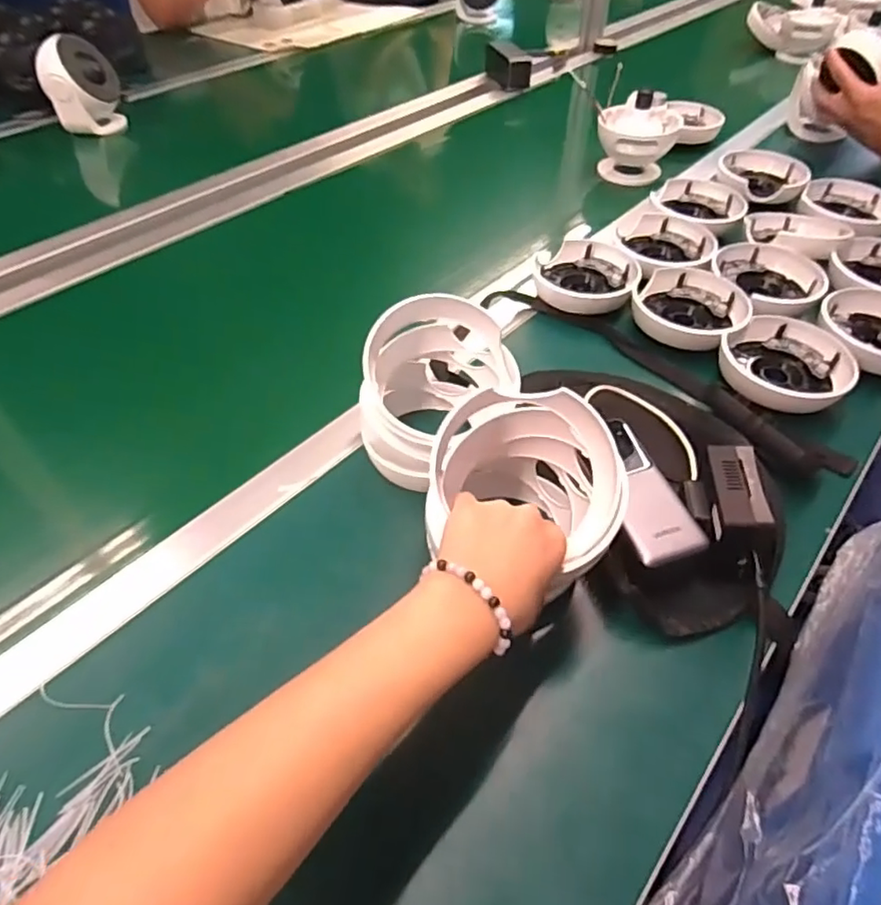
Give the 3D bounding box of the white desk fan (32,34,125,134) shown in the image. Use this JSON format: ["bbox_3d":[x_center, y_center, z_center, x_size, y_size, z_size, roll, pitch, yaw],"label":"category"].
[{"bbox_3d":[-0.601,-0.612,1.001,0.107,0.133,0.107,-20,51,-17],"label":"white desk fan"}]

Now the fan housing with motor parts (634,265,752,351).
[{"bbox_3d":[0.264,-0.153,0.632,0.110,0.031,0.094,31,55,25],"label":"fan housing with motor parts"}]

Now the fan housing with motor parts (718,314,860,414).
[{"bbox_3d":[0.324,-0.084,0.573,0.111,0.035,0.111,0,48,0],"label":"fan housing with motor parts"}]

